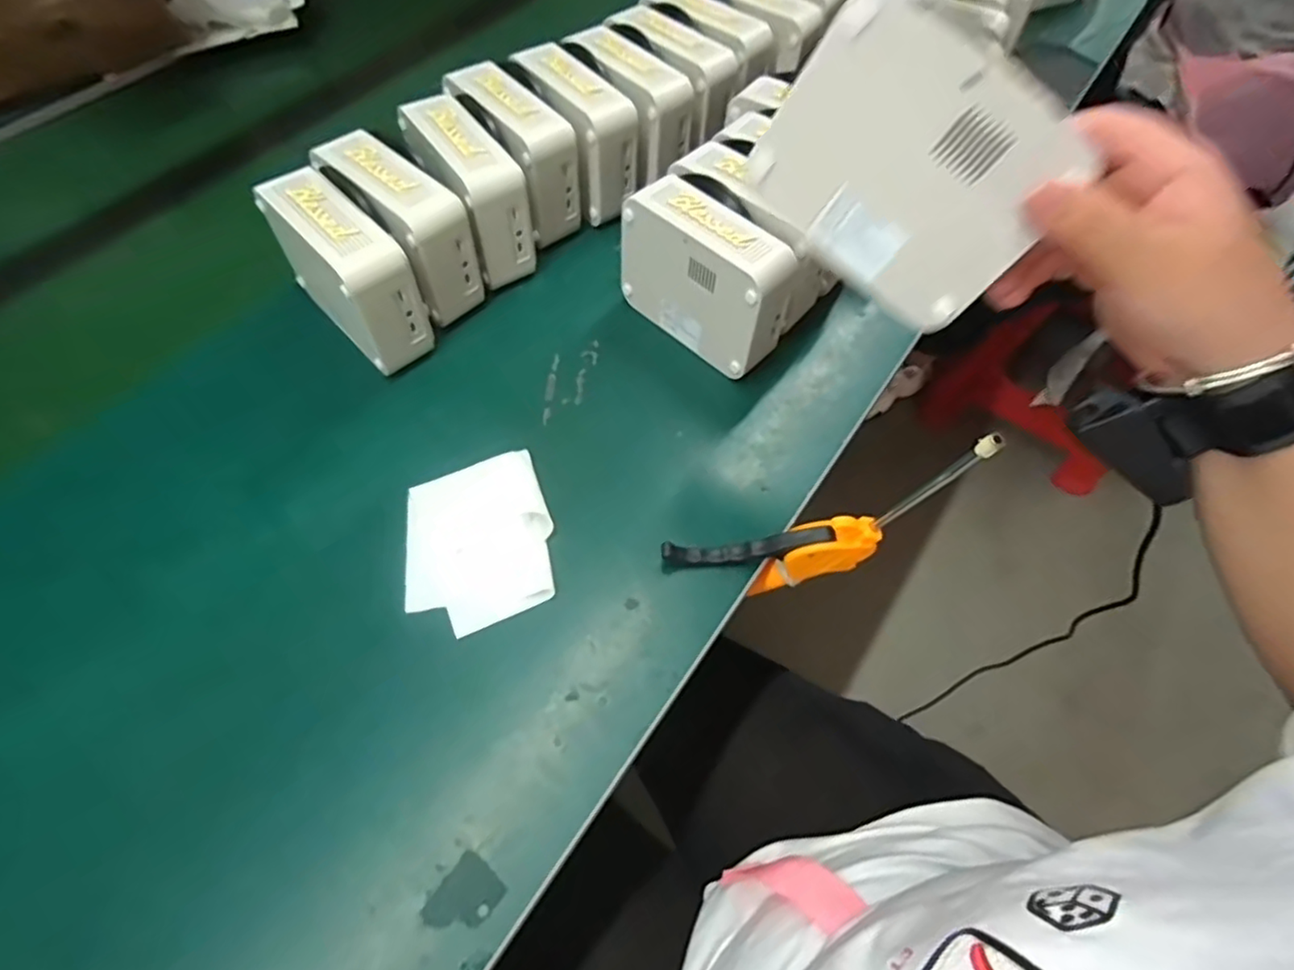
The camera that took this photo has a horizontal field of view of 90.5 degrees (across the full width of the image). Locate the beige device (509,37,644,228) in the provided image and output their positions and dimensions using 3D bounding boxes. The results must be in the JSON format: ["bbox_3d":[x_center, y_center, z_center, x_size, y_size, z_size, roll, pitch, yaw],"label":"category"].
[{"bbox_3d":[-0.061,-0.299,0.546,0.057,0.090,0.117,-32,65,-18],"label":"beige device"}]

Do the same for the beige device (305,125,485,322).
[{"bbox_3d":[-0.183,-0.191,0.485,0.121,0.100,0.054,40,67,20],"label":"beige device"}]

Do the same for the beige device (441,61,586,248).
[{"bbox_3d":[-0.106,-0.272,0.530,0.060,0.090,0.121,-32,65,-18],"label":"beige device"}]

